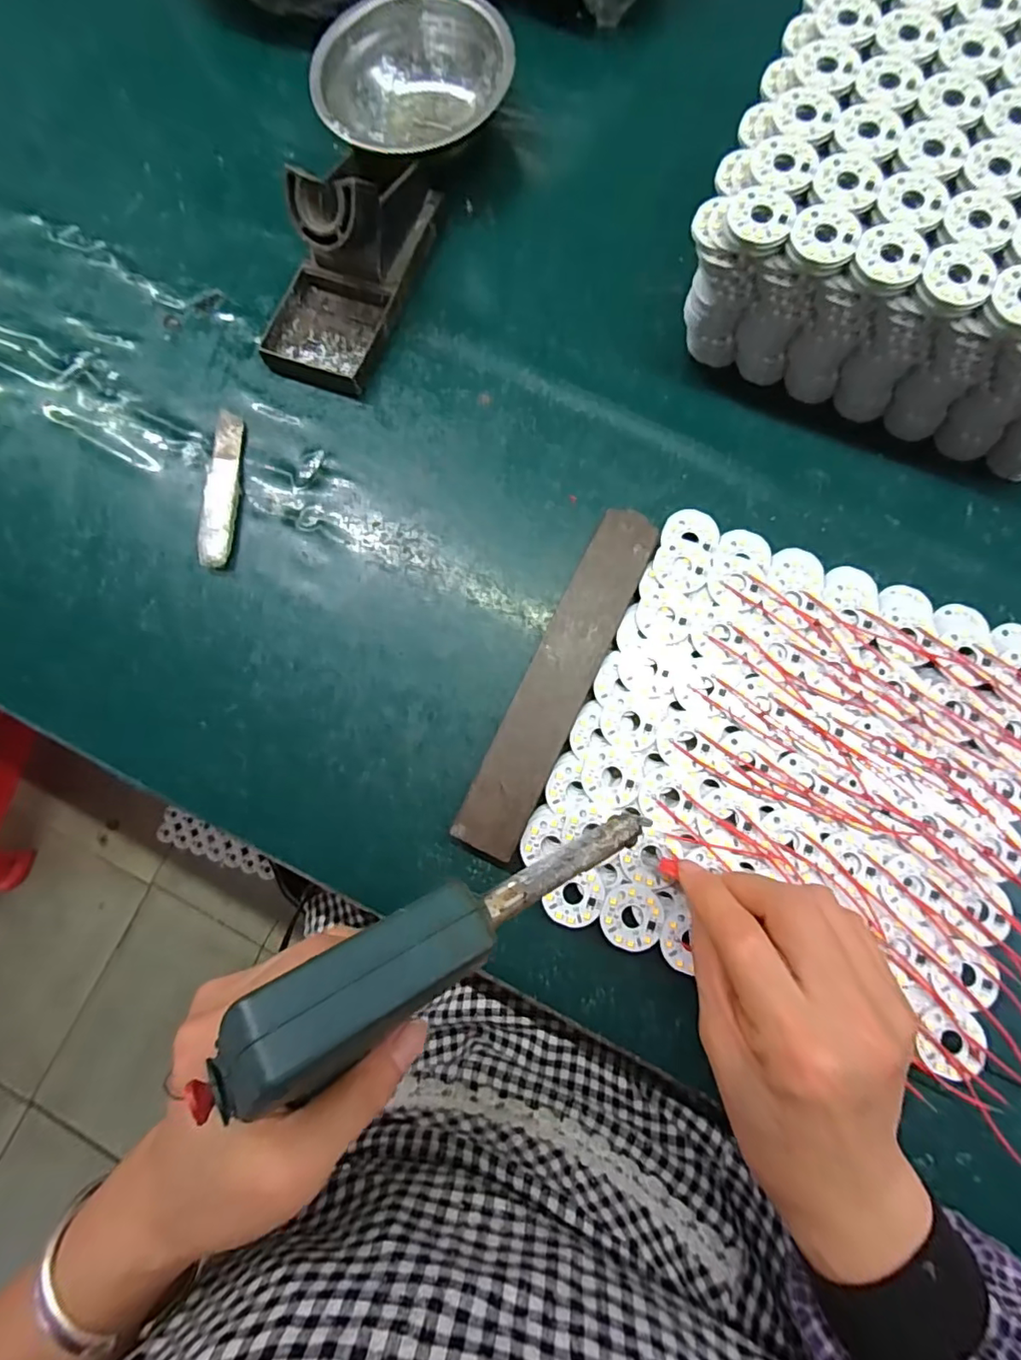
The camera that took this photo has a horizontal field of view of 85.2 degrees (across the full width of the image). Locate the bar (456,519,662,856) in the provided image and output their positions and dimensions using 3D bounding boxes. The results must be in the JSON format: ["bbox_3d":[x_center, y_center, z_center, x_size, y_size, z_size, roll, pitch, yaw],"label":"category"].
[{"bbox_3d":[0.028,-0.002,0.302,0.034,0.017,0.198,25,82,7],"label":"bar"}]

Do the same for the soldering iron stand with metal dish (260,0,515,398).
[{"bbox_3d":[-0.078,-0.318,0.354,0.121,0.064,0.266,12,80,5],"label":"soldering iron stand with metal dish"}]

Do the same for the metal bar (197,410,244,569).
[{"bbox_3d":[-0.181,-0.121,0.347,0.019,0.004,0.106,-1,80,3],"label":"metal bar"}]

